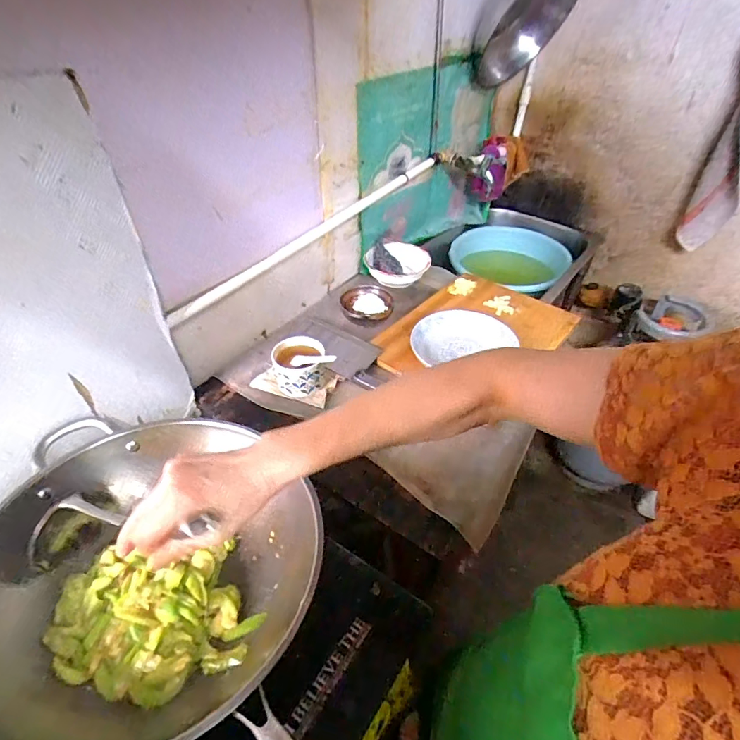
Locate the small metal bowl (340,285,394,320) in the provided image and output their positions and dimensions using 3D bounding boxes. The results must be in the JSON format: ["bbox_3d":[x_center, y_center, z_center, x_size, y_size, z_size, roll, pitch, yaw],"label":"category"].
[{"bbox_3d":[-0.007,-0.131,0.934,0.109,0.041,0.103,-2,42,-4],"label":"small metal bowl"}]

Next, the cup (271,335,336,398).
[{"bbox_3d":[-0.119,-0.009,0.772,0.098,0.065,0.087,-10,43,-14],"label":"cup"}]

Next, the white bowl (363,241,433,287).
[{"bbox_3d":[0.066,-0.252,1.070,0.149,0.073,0.149,1,42,-1],"label":"white bowl"}]

